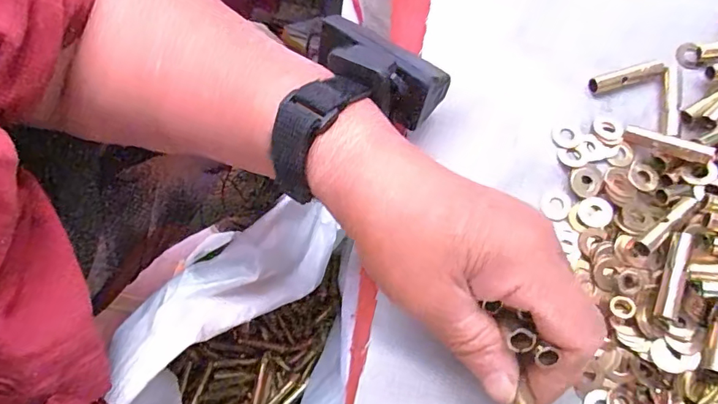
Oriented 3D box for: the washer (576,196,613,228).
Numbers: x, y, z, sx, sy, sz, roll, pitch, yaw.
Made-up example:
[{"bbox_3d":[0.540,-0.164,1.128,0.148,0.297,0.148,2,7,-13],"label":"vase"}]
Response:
[{"bbox_3d":[0.129,0.005,0.264,0.017,0.005,0.017,0,74,0],"label":"washer"}]

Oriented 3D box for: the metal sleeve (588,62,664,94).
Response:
[{"bbox_3d":[0.156,-0.073,0.283,0.044,0.006,0.010,-17,74,-5],"label":"metal sleeve"}]

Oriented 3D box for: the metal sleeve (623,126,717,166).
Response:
[{"bbox_3d":[0.170,-0.032,0.267,0.044,0.008,0.009,27,74,33],"label":"metal sleeve"}]

